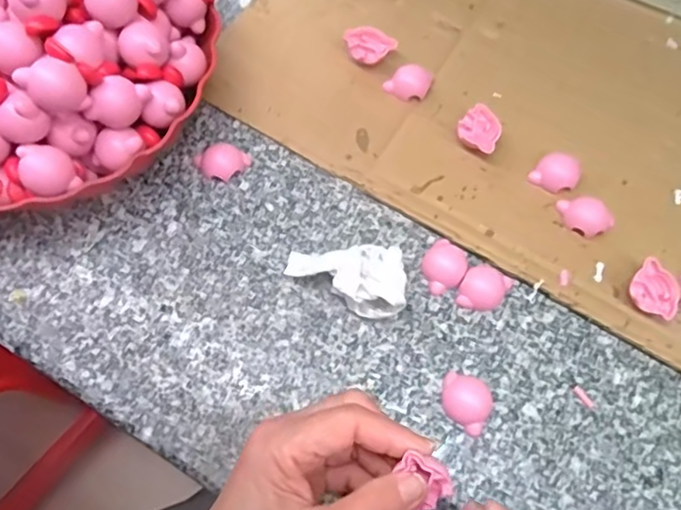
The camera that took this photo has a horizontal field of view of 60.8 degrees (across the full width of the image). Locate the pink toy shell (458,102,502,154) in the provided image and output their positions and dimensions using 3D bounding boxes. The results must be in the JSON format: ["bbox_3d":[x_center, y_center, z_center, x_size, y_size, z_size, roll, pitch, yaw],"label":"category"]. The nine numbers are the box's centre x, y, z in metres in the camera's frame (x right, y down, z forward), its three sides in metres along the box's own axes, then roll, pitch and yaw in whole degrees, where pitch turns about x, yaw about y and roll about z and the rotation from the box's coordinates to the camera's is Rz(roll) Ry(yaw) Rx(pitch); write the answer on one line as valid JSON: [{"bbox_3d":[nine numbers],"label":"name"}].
[{"bbox_3d":[0.096,-0.085,0.400,0.028,0.015,0.032,26,72,7],"label":"pink toy shell"}]

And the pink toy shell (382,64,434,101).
[{"bbox_3d":[0.049,-0.124,0.415,0.030,0.011,0.026,23,71,6],"label":"pink toy shell"}]

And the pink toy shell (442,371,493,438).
[{"bbox_3d":[0.075,0.088,0.348,0.031,0.008,0.030,27,72,8],"label":"pink toy shell"}]

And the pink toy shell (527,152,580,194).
[{"bbox_3d":[0.146,-0.055,0.391,0.028,0.011,0.027,39,74,11],"label":"pink toy shell"}]

